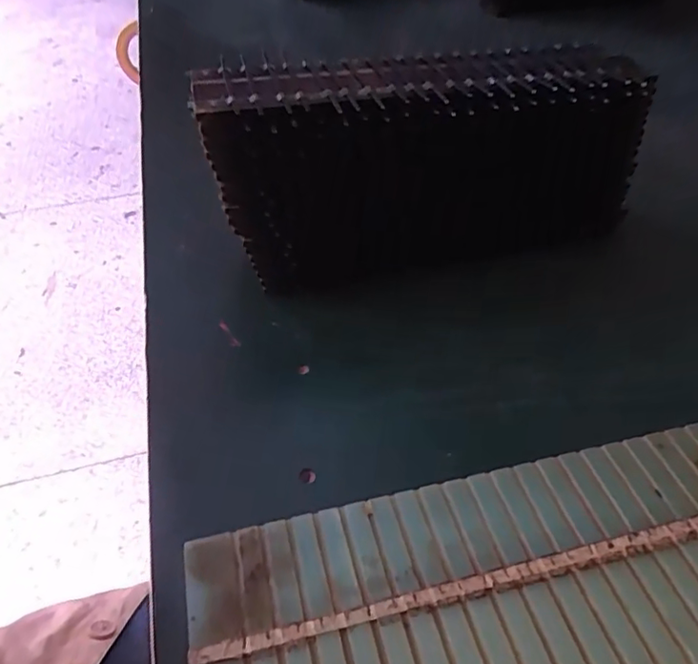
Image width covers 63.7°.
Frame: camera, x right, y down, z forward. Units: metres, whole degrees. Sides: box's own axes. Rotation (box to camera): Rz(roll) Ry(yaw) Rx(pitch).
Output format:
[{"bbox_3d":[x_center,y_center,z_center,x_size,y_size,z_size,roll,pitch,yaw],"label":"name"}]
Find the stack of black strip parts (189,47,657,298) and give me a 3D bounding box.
[{"bbox_3d":[0.051,-0.107,0.363,0.271,0.123,0.078,-13,45,-11],"label":"stack of black strip parts"}]

